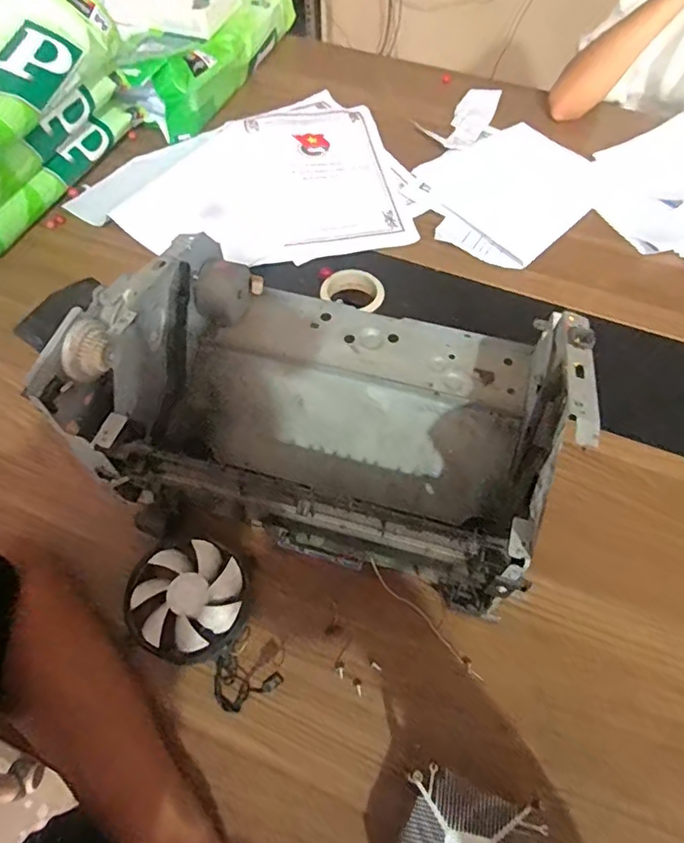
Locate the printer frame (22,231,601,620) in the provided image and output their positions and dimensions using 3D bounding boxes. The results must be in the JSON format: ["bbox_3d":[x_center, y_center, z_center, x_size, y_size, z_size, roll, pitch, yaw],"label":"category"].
[{"bbox_3d":[-0.010,-0.021,0.412,0.330,0.150,0.217,13,60,7],"label":"printer frame"}]

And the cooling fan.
[{"bbox_3d":[-0.120,0.138,0.431,0.089,0.024,0.088,0,59,0],"label":"cooling fan"}]

